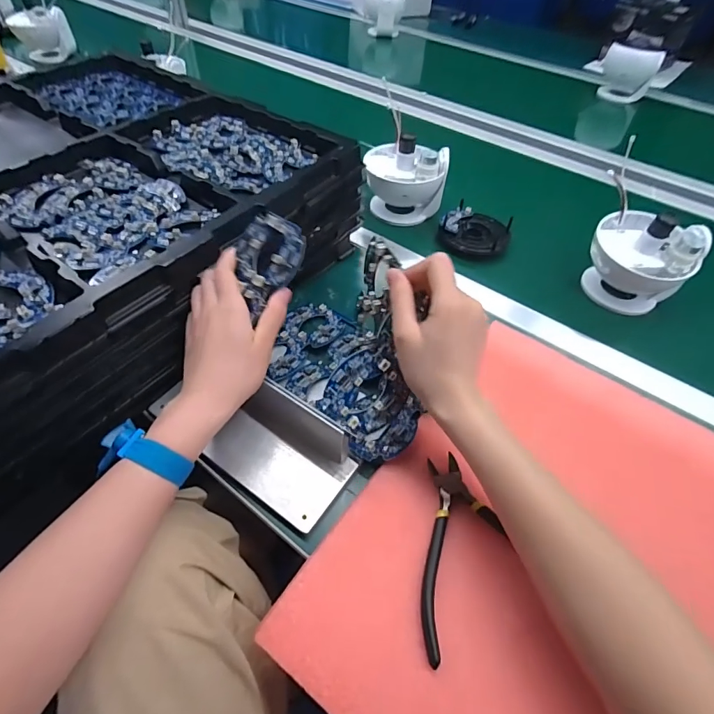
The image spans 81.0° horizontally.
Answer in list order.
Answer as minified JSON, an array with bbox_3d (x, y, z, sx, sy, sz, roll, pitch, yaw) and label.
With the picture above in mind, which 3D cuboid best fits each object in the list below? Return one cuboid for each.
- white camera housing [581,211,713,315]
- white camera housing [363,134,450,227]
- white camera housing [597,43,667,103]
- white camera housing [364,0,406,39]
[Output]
[{"bbox_3d":[0.356,-0.119,0.538,0.121,0.113,0.100,39,59,25],"label":"white camera housing"},{"bbox_3d":[0.073,-0.266,0.635,0.120,0.126,0.098,9,51,4],"label":"white camera housing"},{"bbox_3d":[0.660,-0.687,1.026,0.129,0.116,0.067,25,54,16],"label":"white camera housing"},{"bbox_3d":[0.074,-1.041,1.256,0.116,0.111,0.102,5,51,1],"label":"white camera housing"}]

